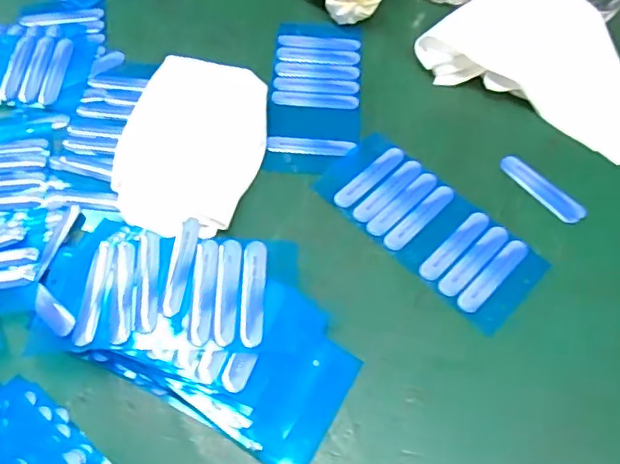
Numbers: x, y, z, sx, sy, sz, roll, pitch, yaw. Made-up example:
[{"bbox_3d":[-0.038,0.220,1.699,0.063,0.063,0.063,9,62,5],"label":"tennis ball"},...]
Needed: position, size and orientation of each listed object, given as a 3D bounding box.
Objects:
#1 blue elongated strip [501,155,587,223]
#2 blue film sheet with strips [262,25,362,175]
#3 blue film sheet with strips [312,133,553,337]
[{"bbox_3d":[0.128,-0.024,0.314,0.015,0.004,0.051,-36,68,-21],"label":"blue elongated strip"},{"bbox_3d":[0.004,-0.084,0.344,0.053,0.004,0.117,4,60,0],"label":"blue film sheet with strips"},{"bbox_3d":[0.063,-0.005,0.301,0.118,0.004,0.054,40,66,19],"label":"blue film sheet with strips"}]

